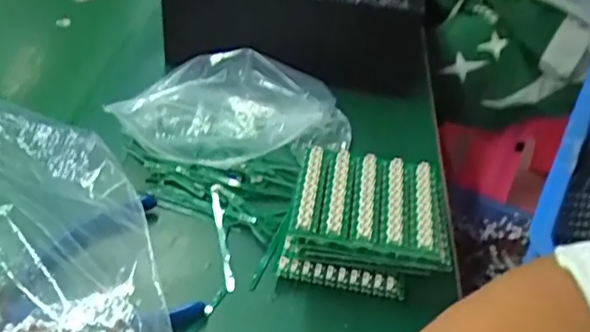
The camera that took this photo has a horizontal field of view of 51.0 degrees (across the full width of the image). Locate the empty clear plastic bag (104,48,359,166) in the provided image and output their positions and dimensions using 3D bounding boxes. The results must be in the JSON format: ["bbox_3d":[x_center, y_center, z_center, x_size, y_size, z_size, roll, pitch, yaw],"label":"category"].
[{"bbox_3d":[-0.040,-0.043,0.472,0.171,0.061,0.077,1,39,-4],"label":"empty clear plastic bag"}]

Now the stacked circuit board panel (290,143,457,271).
[{"bbox_3d":[0.048,0.035,0.398,0.094,0.047,0.077,7,39,4],"label":"stacked circuit board panel"}]

